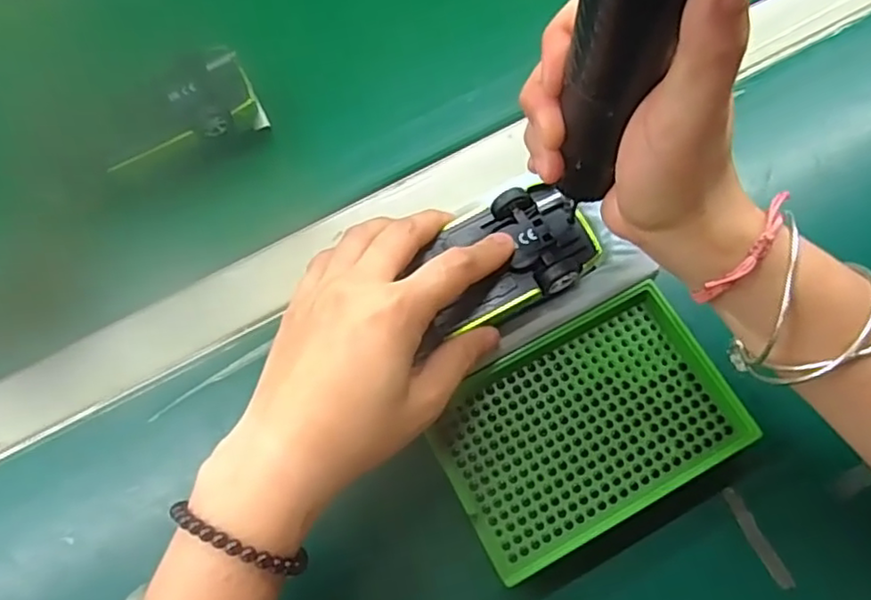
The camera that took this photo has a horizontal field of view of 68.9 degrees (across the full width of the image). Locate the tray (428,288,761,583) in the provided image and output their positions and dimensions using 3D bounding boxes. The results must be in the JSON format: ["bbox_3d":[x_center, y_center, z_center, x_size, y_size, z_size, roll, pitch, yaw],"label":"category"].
[{"bbox_3d":[0.072,0.061,0.311,0.135,0.021,0.091,-27,72,-7],"label":"tray"}]

